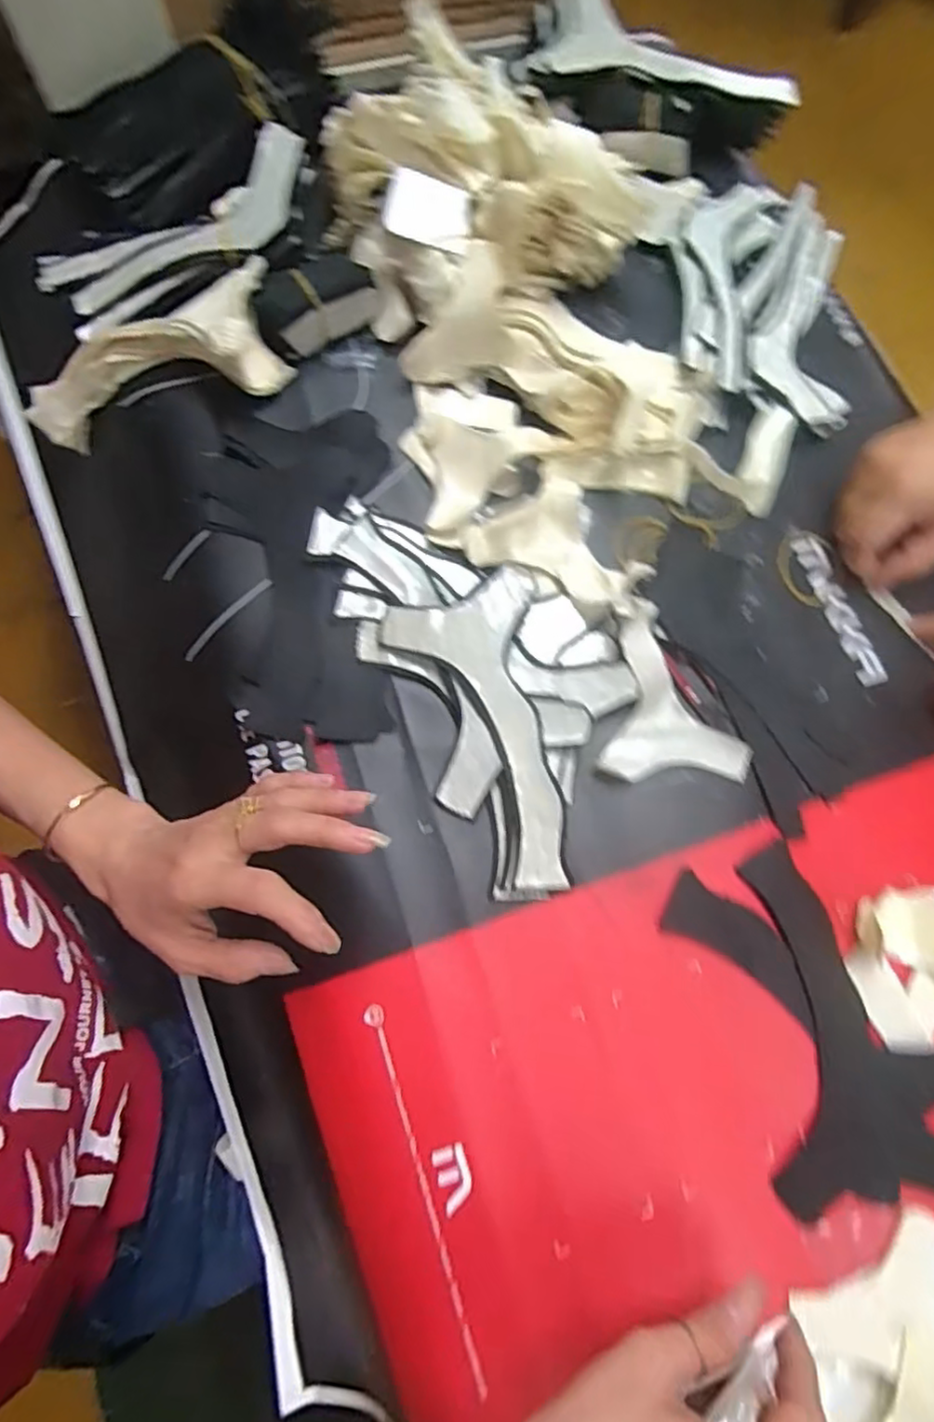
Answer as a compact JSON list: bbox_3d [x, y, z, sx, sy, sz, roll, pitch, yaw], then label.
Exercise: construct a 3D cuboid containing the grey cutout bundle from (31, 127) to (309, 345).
[{"bbox_3d":[-0.190,-0.315,0.441,0.184,0.052,0.083,-33,78,-10],"label":"grey cutout bundle"}]

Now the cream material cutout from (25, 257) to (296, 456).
[{"bbox_3d":[-0.212,-0.236,0.453,0.176,0.058,0.078,-13,75,11],"label":"cream material cutout"}]

